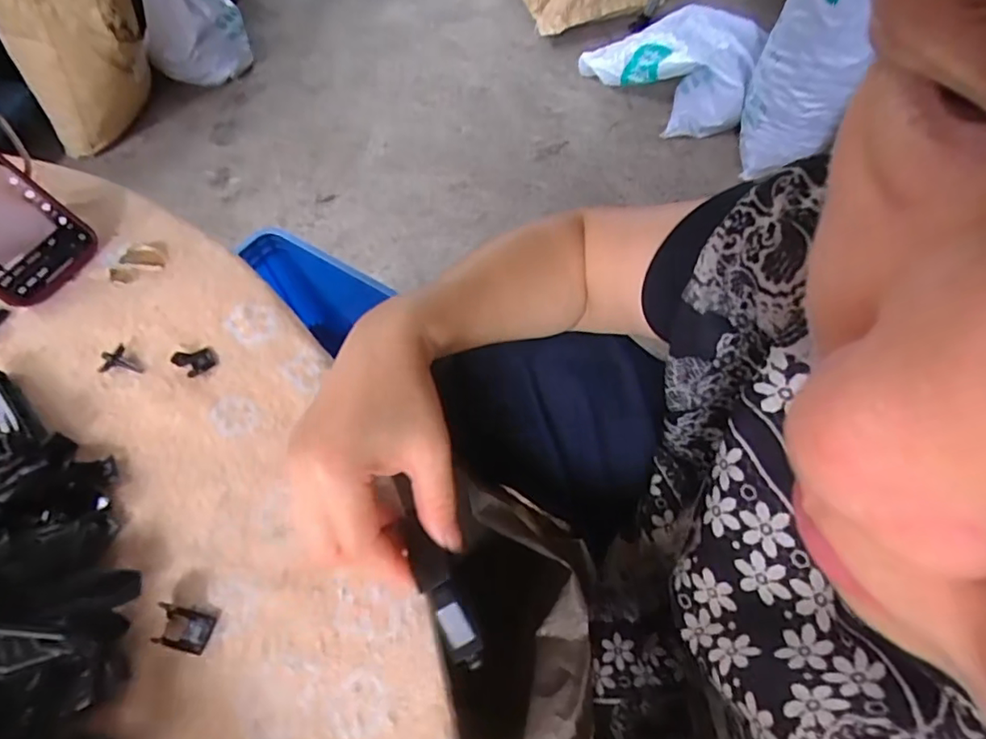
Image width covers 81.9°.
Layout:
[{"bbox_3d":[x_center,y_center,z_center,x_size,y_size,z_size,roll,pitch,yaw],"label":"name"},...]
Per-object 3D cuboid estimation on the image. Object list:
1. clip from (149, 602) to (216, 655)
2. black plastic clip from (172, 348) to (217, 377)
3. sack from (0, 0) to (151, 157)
[{"bbox_3d":[-0.154,0.128,0.281,0.026,0.010,0.018,8,52,7],"label":"clip"},{"bbox_3d":[-0.196,-0.007,0.372,0.022,0.006,0.025,-36,59,-25],"label":"black plastic clip"},{"bbox_3d":[-0.931,-0.757,1.239,0.280,0.630,0.168,30,55,-2],"label":"sack"}]

